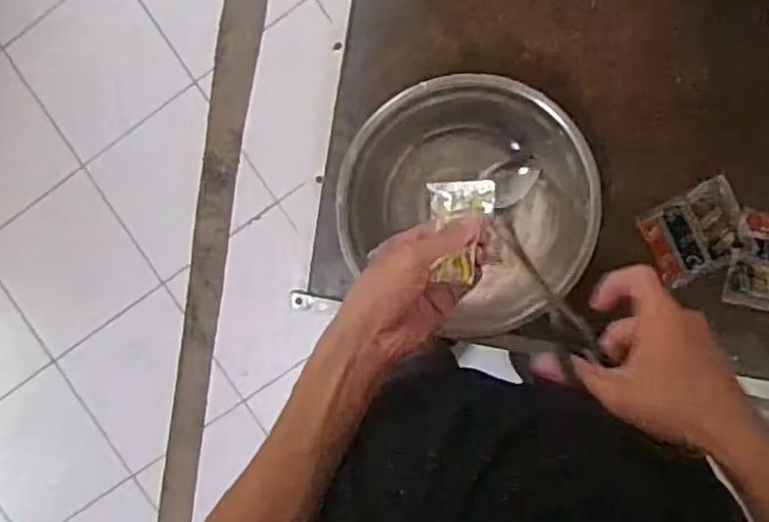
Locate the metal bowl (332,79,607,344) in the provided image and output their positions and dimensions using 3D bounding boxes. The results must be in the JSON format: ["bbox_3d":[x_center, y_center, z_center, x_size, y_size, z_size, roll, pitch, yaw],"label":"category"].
[{"bbox_3d":[0.074,-0.052,0.630,0.212,0.063,0.198,0,93,4],"label":"metal bowl"}]

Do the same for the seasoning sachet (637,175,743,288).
[{"bbox_3d":[0.277,-0.026,0.649,0.083,0.011,0.070,-30,91,5],"label":"seasoning sachet"}]

